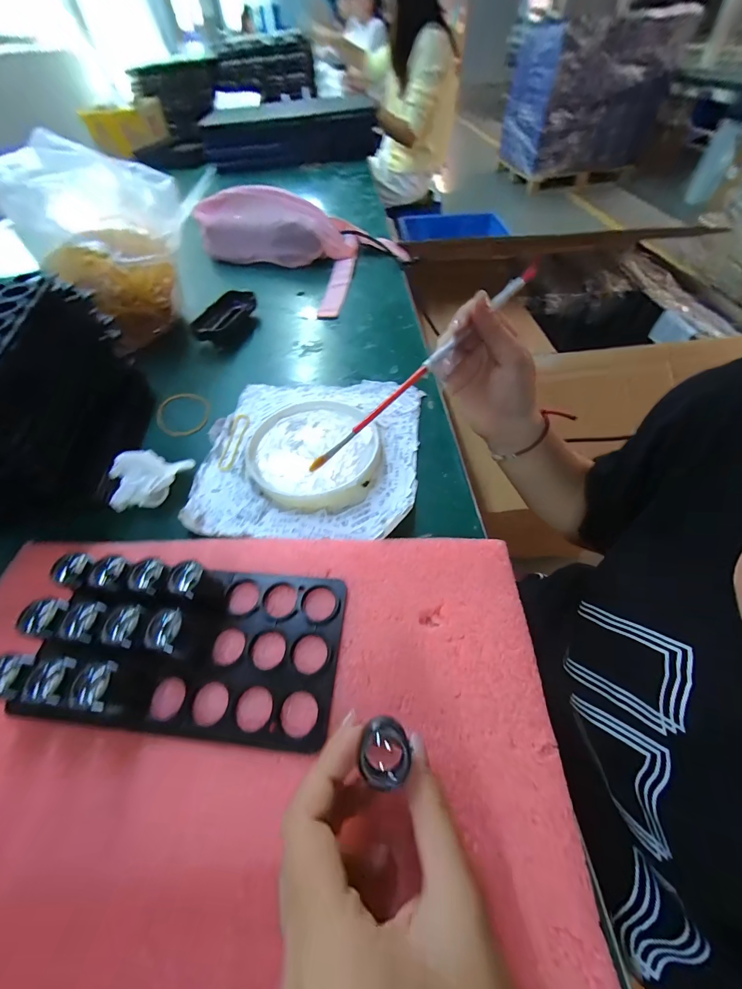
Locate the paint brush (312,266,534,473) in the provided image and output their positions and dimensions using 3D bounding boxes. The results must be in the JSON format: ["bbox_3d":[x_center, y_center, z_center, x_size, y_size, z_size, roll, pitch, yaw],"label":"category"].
[{"bbox_3d":[0.046,-0.101,0.265,0.244,0.009,0.006,-44,61,-10],"label":"paint brush"}]

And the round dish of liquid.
[{"bbox_3d":[-0.053,-0.041,0.326,0.117,0.014,0.122,-2,53,3],"label":"round dish of liquid"}]

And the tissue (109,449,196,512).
[{"bbox_3d":[-0.196,-0.018,0.307,0.039,0.028,0.069,30,61,24],"label":"tissue"}]

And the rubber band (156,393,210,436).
[{"bbox_3d":[-0.204,-0.089,0.386,0.056,0.007,0.063,-27,61,-16],"label":"rubber band"}]

